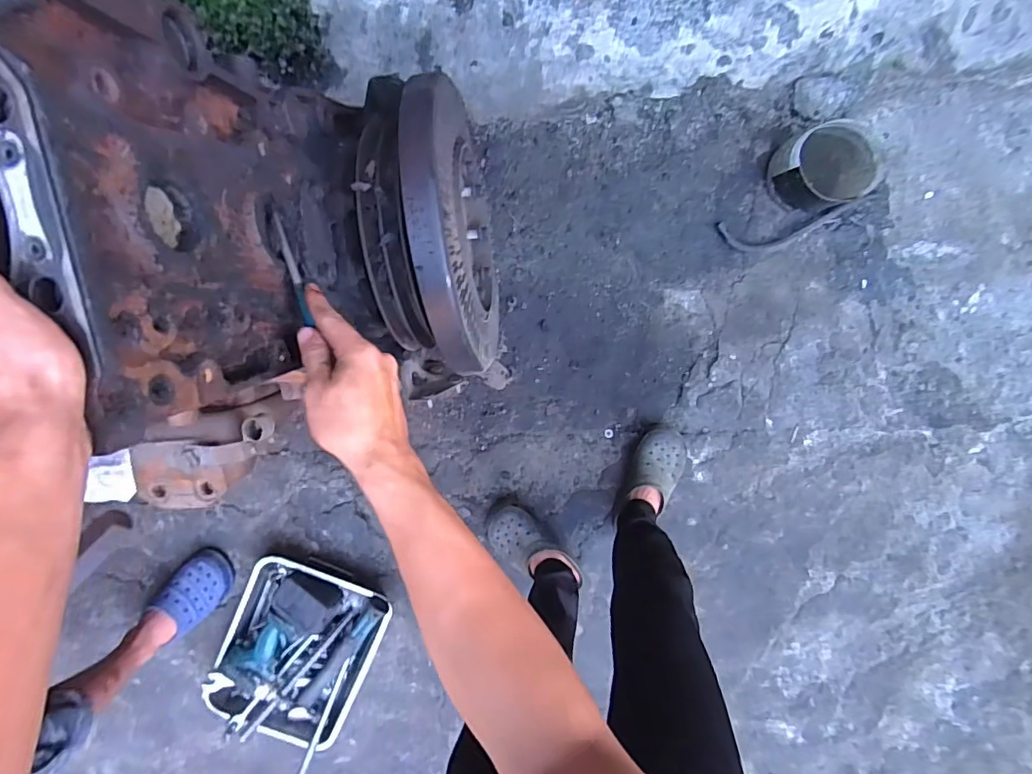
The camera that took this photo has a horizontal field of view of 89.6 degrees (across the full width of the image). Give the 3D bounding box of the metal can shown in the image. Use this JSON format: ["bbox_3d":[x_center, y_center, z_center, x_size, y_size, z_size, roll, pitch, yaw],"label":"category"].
[{"bbox_3d":[0.584,-0.415,0.990,0.173,0.156,0.139,-15,99,0],"label":"metal can"}]

